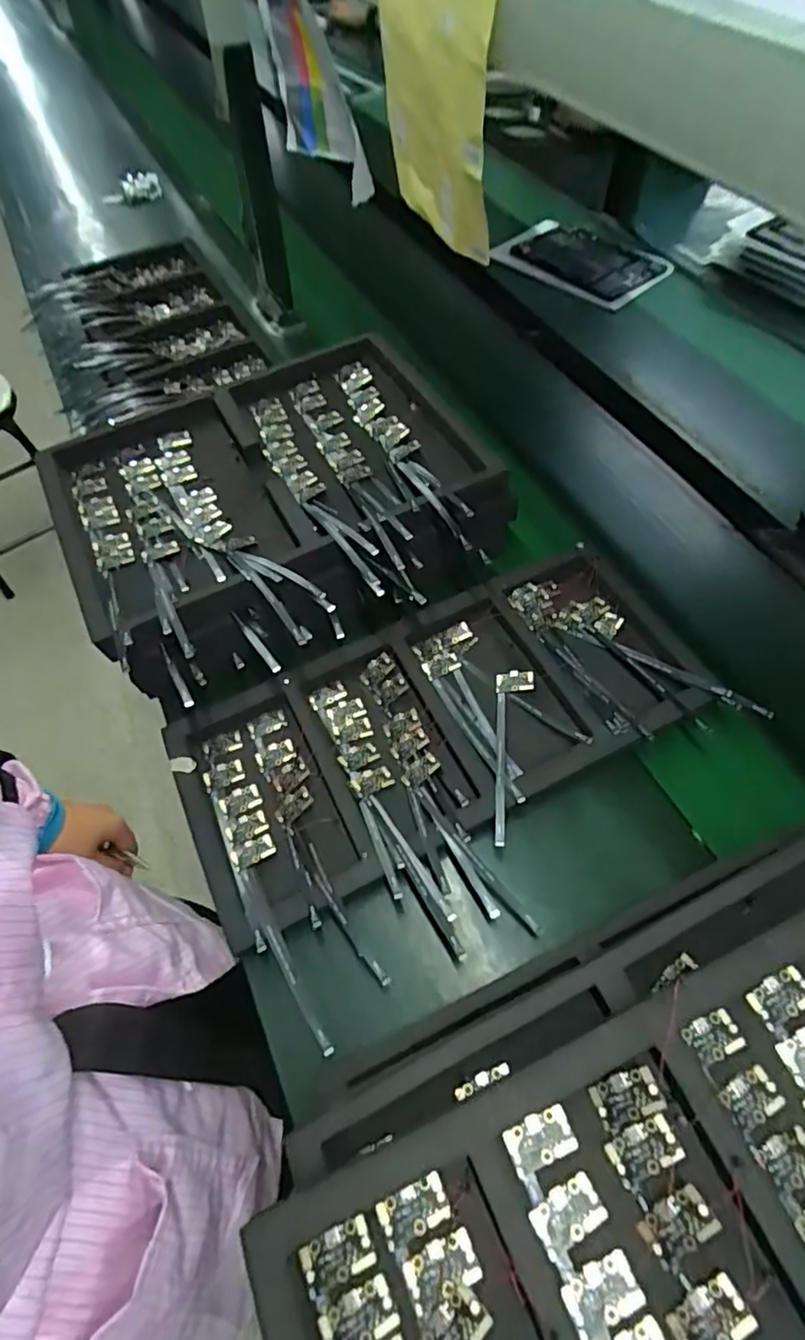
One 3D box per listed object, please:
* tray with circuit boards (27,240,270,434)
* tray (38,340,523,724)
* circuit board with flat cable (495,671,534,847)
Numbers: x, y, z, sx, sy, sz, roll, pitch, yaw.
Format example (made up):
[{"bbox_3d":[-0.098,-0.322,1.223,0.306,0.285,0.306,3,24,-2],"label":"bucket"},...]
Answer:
[{"bbox_3d":[-0.397,-0.512,0.917,0.284,0.060,0.446,-25,61,-12],"label":"tray with circuit boards"},{"bbox_3d":[-0.139,-0.182,0.667,0.426,0.087,0.362,-26,61,-13],"label":"tray"},{"bbox_3d":[0.097,0.076,0.558,0.035,0.021,0.179,8,59,7],"label":"circuit board with flat cable"}]

